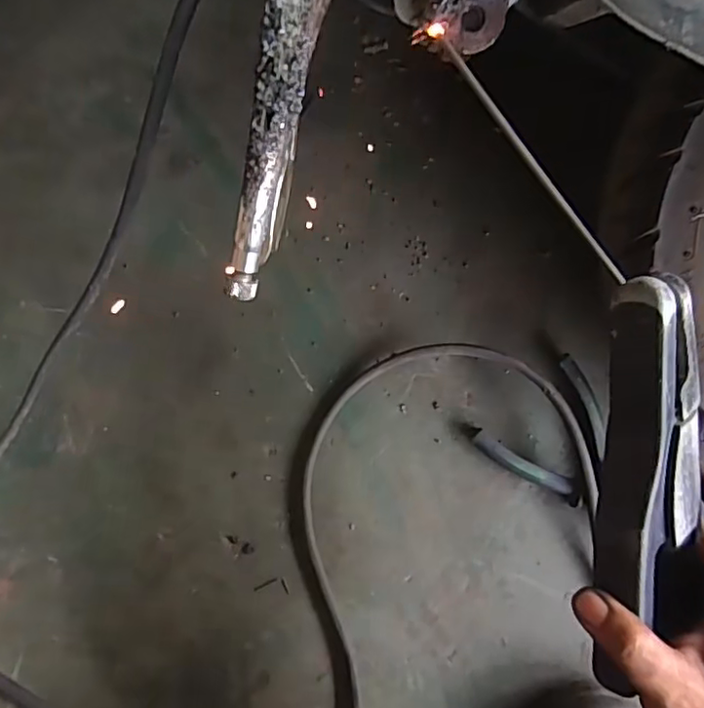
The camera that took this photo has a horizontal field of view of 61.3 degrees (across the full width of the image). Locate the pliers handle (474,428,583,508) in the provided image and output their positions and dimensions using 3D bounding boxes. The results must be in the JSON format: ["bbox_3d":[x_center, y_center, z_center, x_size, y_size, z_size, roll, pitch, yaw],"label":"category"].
[{"bbox_3d":[0.154,0.100,0.522,0.103,0.023,0.018,30,84,3],"label":"pliers handle"}]

